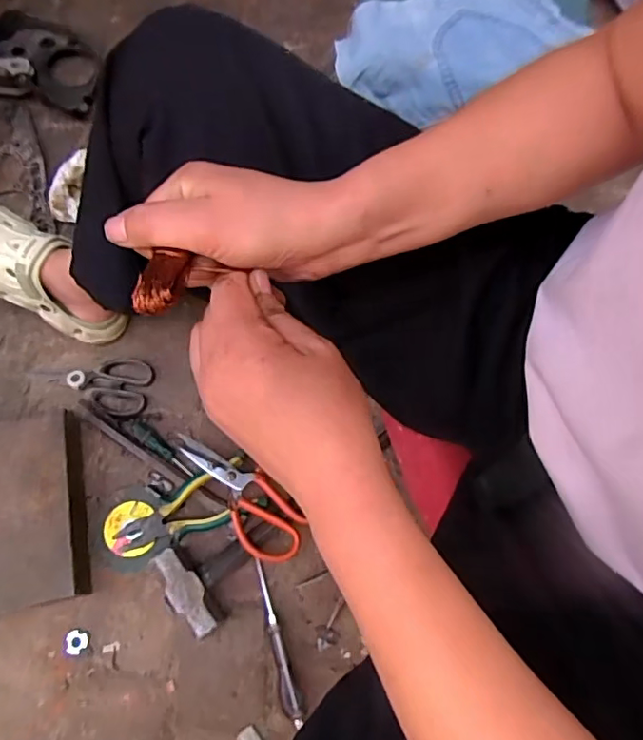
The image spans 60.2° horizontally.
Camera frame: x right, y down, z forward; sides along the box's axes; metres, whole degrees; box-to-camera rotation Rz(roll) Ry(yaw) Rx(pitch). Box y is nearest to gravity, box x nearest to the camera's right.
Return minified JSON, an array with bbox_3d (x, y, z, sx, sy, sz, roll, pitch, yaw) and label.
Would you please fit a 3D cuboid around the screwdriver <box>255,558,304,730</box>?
[{"bbox_3d":[-0.057,0.324,0.667,0.022,0.029,0.184,-17,70,-10],"label":"screwdriver"}]

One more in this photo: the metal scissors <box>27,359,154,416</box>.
[{"bbox_3d":[-0.315,0.019,0.764,0.154,0.017,0.079,3,68,-2],"label":"metal scissors"}]

